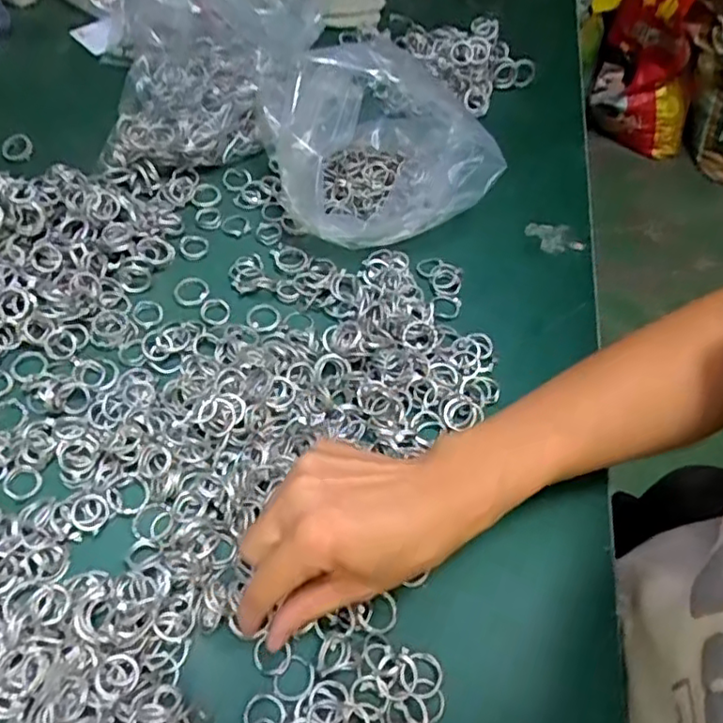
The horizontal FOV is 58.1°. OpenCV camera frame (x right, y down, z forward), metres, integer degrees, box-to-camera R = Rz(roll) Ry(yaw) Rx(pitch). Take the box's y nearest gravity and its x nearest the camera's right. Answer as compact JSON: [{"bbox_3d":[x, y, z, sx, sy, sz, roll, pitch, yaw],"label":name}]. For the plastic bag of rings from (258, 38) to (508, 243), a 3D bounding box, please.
[{"bbox_3d":[0.011,-0.149,0.474,0.139,0.104,0.122,-22,59,-17],"label":"plastic bag of rings"}]

